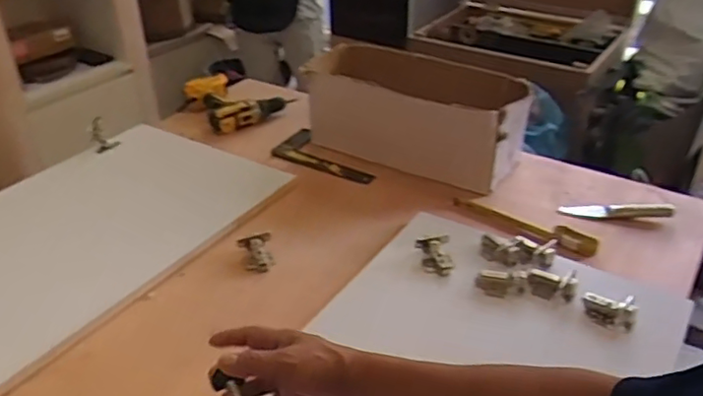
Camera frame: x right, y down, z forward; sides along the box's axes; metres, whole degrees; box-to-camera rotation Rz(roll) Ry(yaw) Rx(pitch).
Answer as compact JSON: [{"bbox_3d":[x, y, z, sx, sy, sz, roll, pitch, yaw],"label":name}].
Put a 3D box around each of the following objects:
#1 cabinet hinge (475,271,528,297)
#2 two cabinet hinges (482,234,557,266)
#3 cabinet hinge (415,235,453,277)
[{"bbox_3d":[0.238,0.134,1.010,0.077,0.035,0.029,4,33,7],"label":"cabinet hinge"},{"bbox_3d":[0.282,0.084,1.069,0.120,0.038,0.048,5,33,9],"label":"two cabinet hinges"},{"bbox_3d":[0.140,0.097,1.067,0.056,0.029,0.072,-2,33,-1],"label":"cabinet hinge"}]

